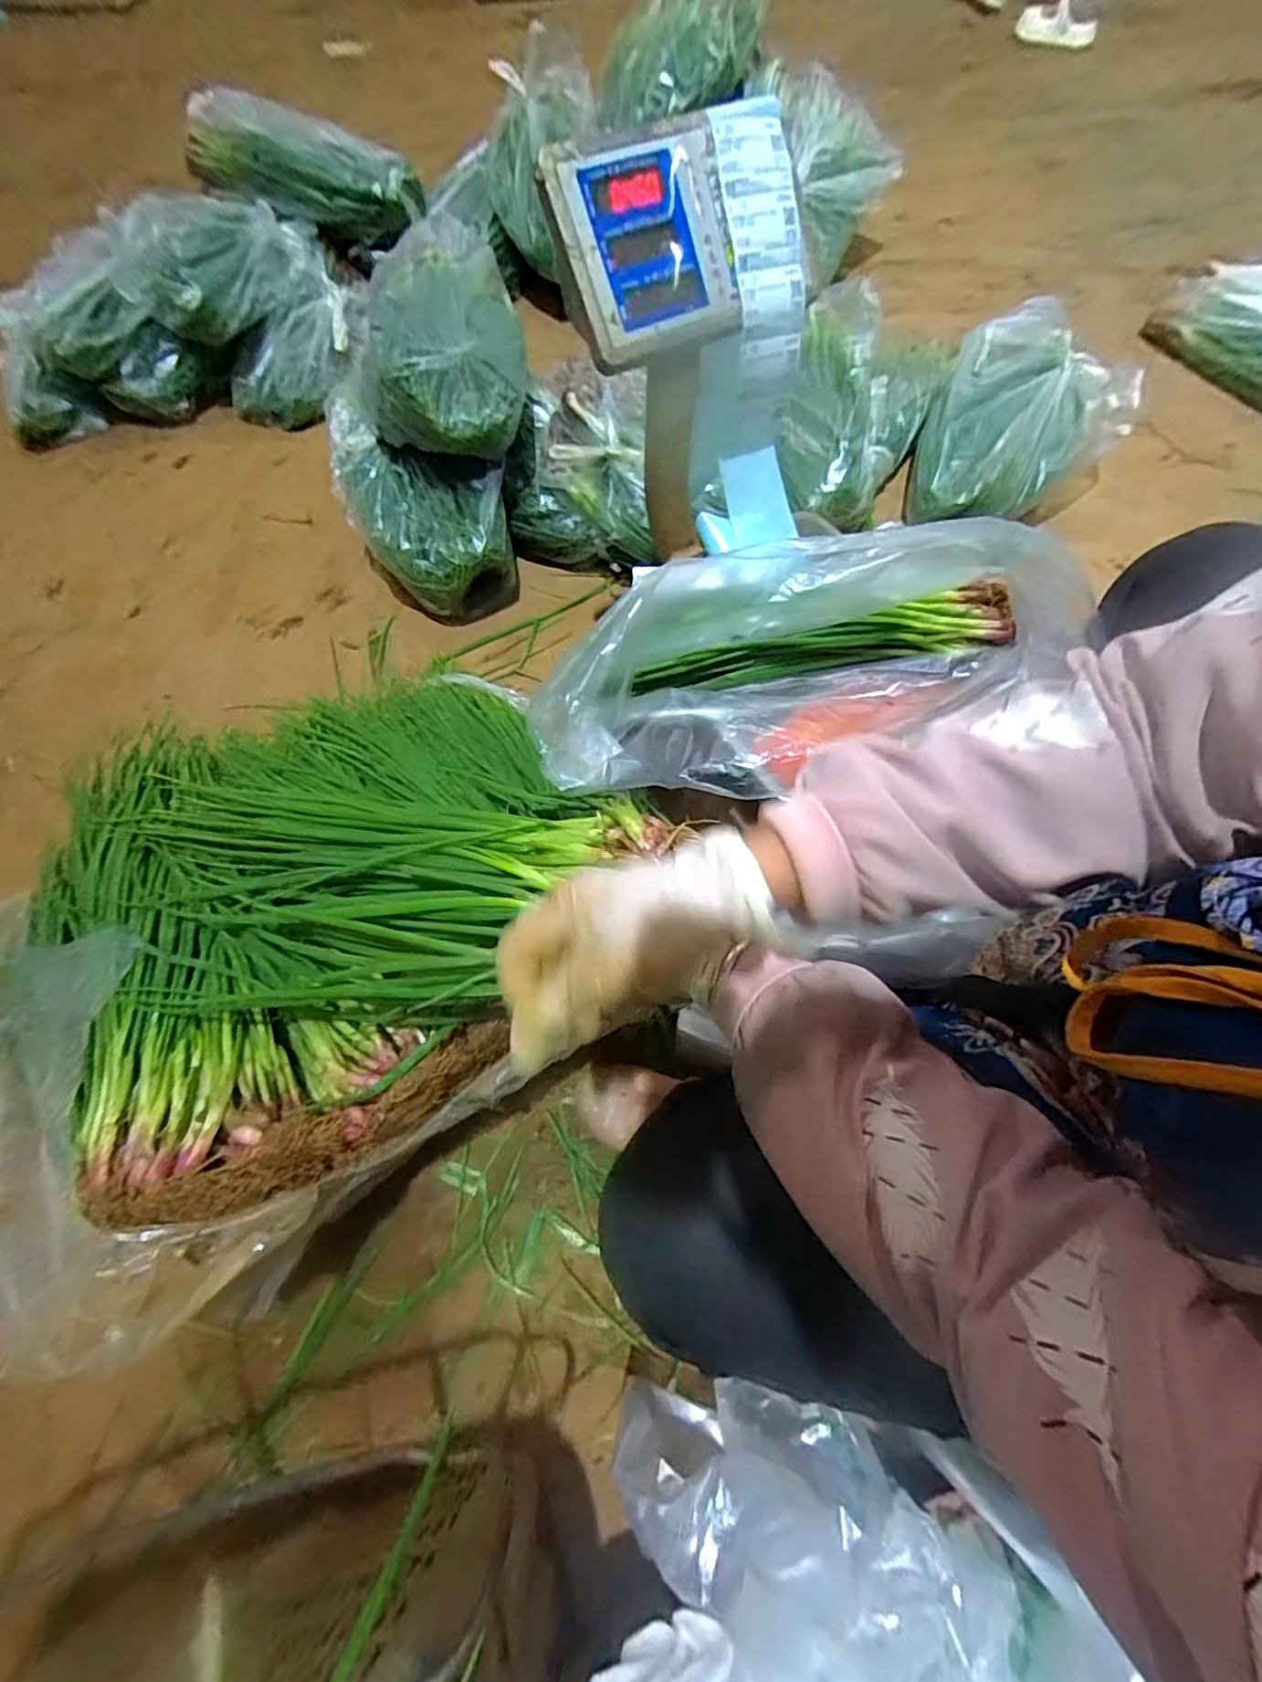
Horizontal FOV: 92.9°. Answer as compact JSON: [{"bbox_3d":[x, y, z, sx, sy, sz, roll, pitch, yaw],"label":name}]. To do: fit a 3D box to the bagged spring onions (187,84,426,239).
[{"bbox_3d":[-0.655,-1.352,1.210,0.442,0.121,0.181,10,65,-8],"label":"bagged spring onions"}]

